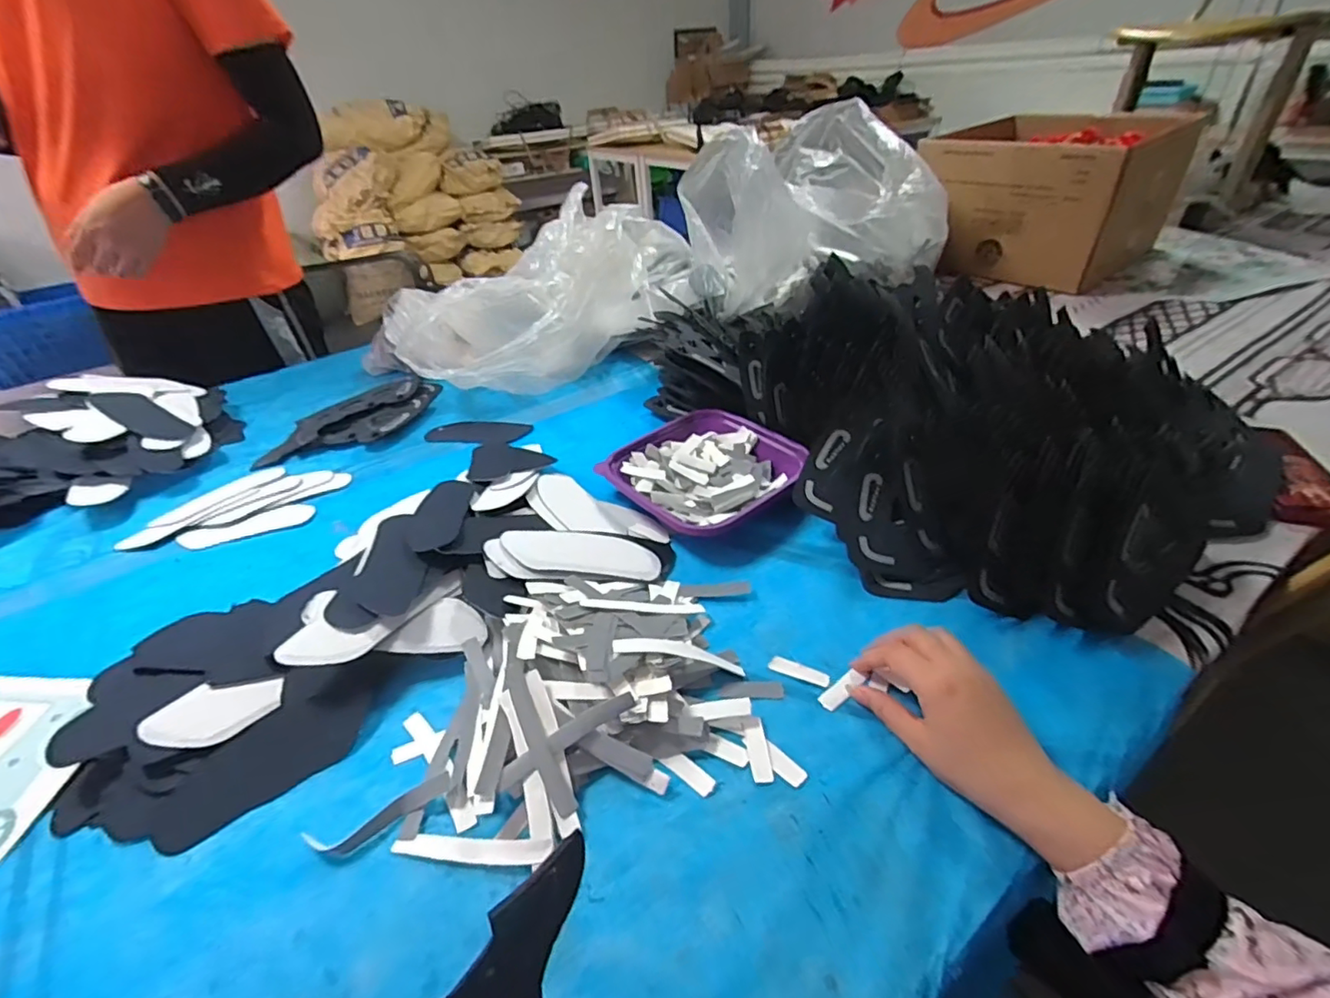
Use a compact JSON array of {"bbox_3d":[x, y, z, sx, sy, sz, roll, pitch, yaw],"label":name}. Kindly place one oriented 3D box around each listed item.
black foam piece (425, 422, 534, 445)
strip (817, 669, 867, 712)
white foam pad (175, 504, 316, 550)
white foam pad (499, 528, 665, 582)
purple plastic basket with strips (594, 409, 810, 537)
[{"bbox_3d":[-0.259,-0.092,0.798,0.146,0.009,0.059,3,38,9],"label":"black foam piece"},{"bbox_3d":[0.131,0.142,0.426,0.039,0.007,0.014,-28,48,-31],"label":"strip"},{"bbox_3d":[-0.485,0.032,0.670,0.142,0.006,0.042,-16,39,-15],"label":"white foam pad"},{"bbox_3d":[-0.080,0.053,0.557,0.147,0.005,0.065,7,34,-7],"label":"white foam pad"},{"bbox_3d":[0.047,-0.033,0.647,0.190,0.044,0.182,25,46,33],"label":"purple plastic basket with strips"}]

